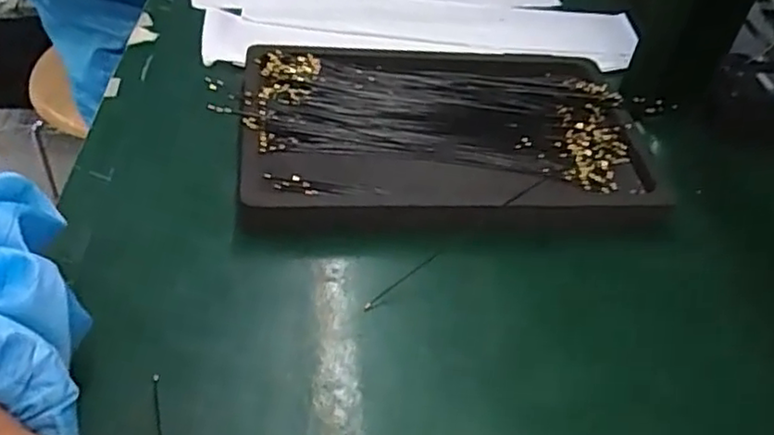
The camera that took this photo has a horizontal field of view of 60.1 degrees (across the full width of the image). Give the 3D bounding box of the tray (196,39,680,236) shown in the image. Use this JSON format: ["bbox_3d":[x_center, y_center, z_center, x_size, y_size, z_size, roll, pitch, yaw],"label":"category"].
[{"bbox_3d":[0.035,-0.056,0.415,0.247,0.019,0.162,-3,45,-10],"label":"tray"}]

